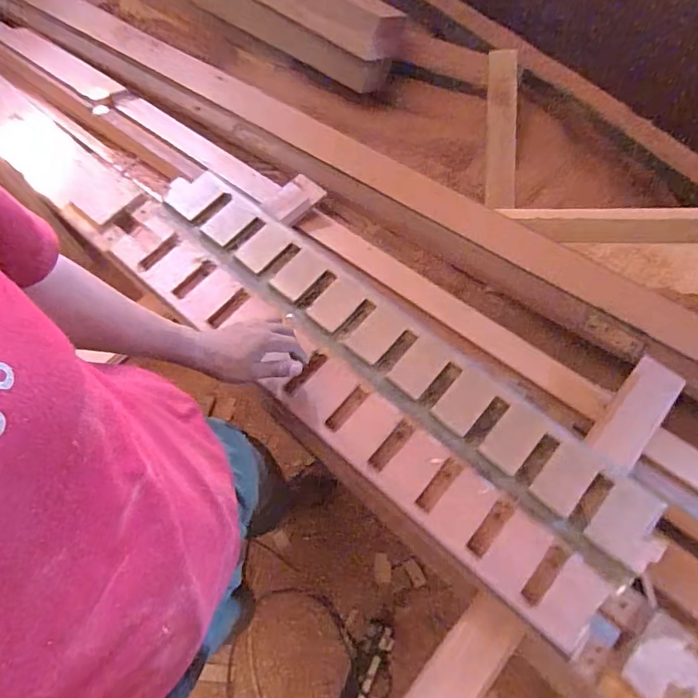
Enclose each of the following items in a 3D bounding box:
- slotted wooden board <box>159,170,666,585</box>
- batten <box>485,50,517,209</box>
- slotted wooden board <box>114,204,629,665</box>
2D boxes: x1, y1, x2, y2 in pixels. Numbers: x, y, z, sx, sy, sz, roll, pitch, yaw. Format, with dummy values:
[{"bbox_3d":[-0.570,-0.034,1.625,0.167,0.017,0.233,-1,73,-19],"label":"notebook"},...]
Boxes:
[{"bbox_3d":[0.029,-0.023,0.737,0.929,0.050,0.134,38,73,13],"label":"slotted wooden board"},{"bbox_3d":[0.344,-0.478,1.089,0.067,0.329,0.030,-8,39,5],"label":"batten"},{"bbox_3d":[-0.053,0.052,0.718,0.928,0.027,0.127,39,73,17],"label":"slotted wooden board"}]

